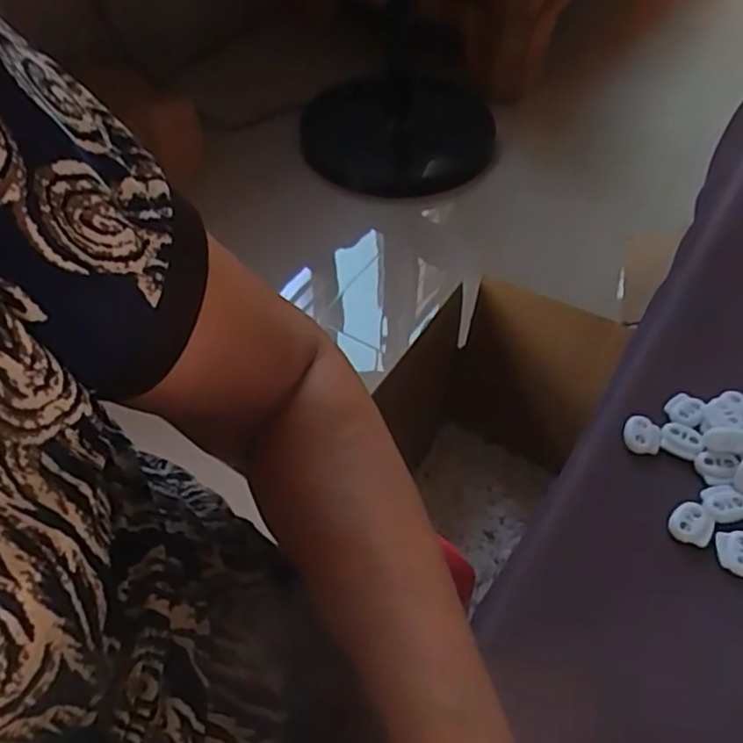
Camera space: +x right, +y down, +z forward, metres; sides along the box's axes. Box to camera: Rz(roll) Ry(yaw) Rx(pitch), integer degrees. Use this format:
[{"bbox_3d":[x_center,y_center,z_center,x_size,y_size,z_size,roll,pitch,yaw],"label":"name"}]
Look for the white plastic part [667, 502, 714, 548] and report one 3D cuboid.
[{"bbox_3d":[0.159,0.075,0.330,0.020,0.005,0.020,28,56,21],"label":"white plastic part"}]

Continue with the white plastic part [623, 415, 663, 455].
[{"bbox_3d":[0.147,0.035,0.363,0.019,0.007,0.020,12,52,10],"label":"white plastic part"}]

